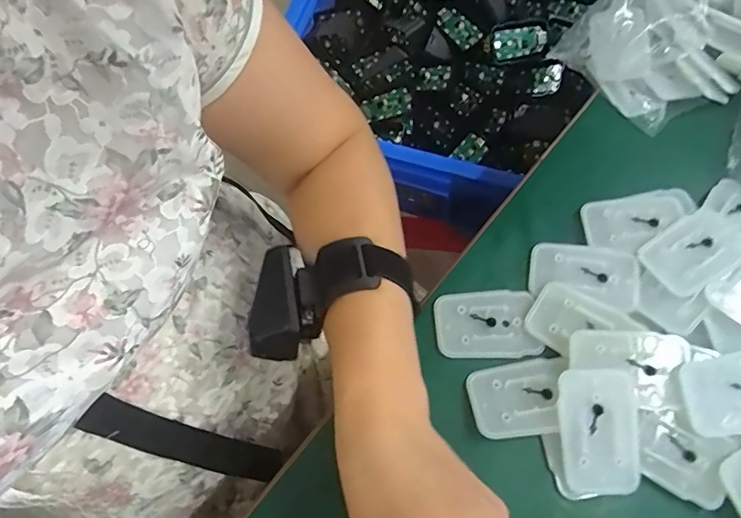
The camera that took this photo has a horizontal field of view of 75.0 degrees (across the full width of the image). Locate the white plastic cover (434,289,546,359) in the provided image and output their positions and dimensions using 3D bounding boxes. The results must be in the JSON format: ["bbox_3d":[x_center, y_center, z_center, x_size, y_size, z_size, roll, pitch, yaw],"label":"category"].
[{"bbox_3d":[0.076,0.043,0.319,0.064,0.004,0.045,-2,66,-2],"label":"white plastic cover"}]

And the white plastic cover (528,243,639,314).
[{"bbox_3d":[0.144,0.010,0.327,0.067,0.006,0.042,13,67,9],"label":"white plastic cover"}]

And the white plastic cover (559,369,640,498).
[{"bbox_3d":[0.133,0.099,0.280,0.045,0.004,0.068,0,82,-3],"label":"white plastic cover"}]

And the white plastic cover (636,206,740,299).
[{"bbox_3d":[0.219,-0.007,0.325,0.071,0.010,0.043,-32,70,-14],"label":"white plastic cover"}]

